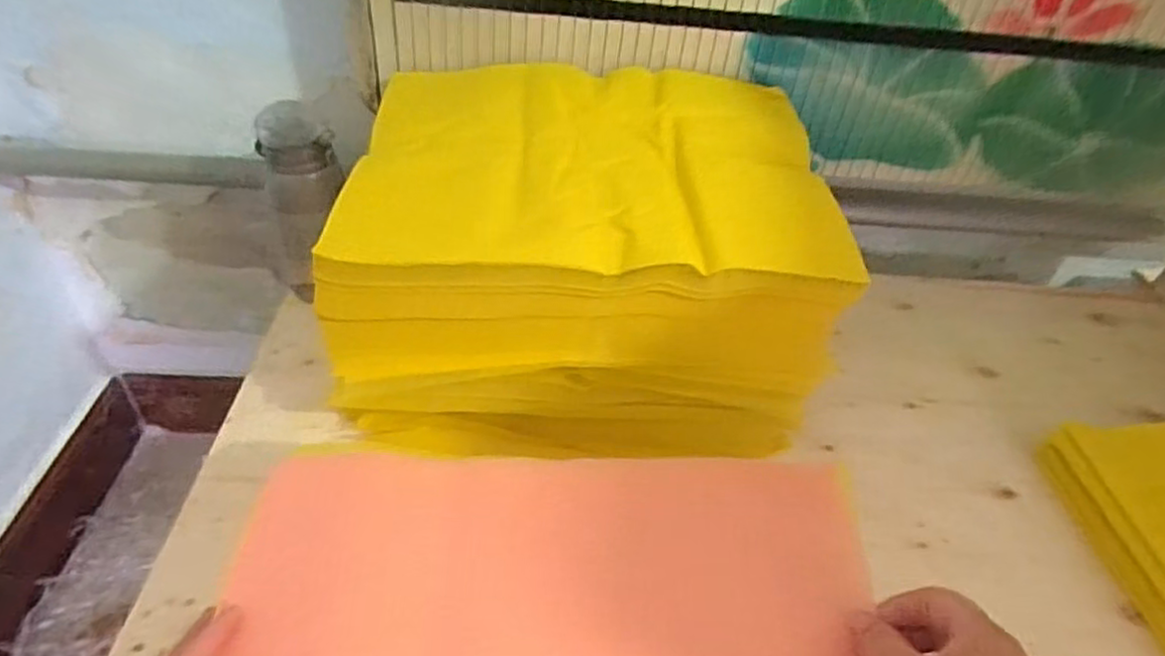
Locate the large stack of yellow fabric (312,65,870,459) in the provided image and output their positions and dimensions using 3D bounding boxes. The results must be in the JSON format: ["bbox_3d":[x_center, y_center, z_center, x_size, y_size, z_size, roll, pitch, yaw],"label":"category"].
[{"bbox_3d":[0.001,-0.054,0.580,0.358,0.224,0.263,3,41,-4],"label":"large stack of yellow fabric"}]

